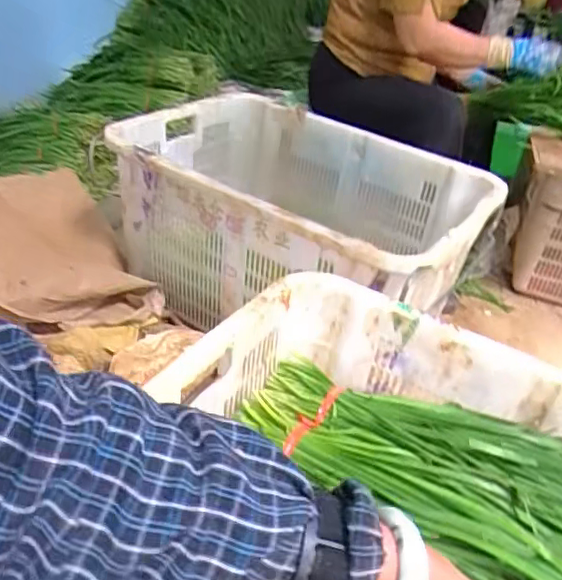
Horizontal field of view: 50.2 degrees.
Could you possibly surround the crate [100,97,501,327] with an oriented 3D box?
[{"bbox_3d":[0.029,-0.131,1.109,0.602,0.290,0.404,26,38,27],"label":"crate"}]

